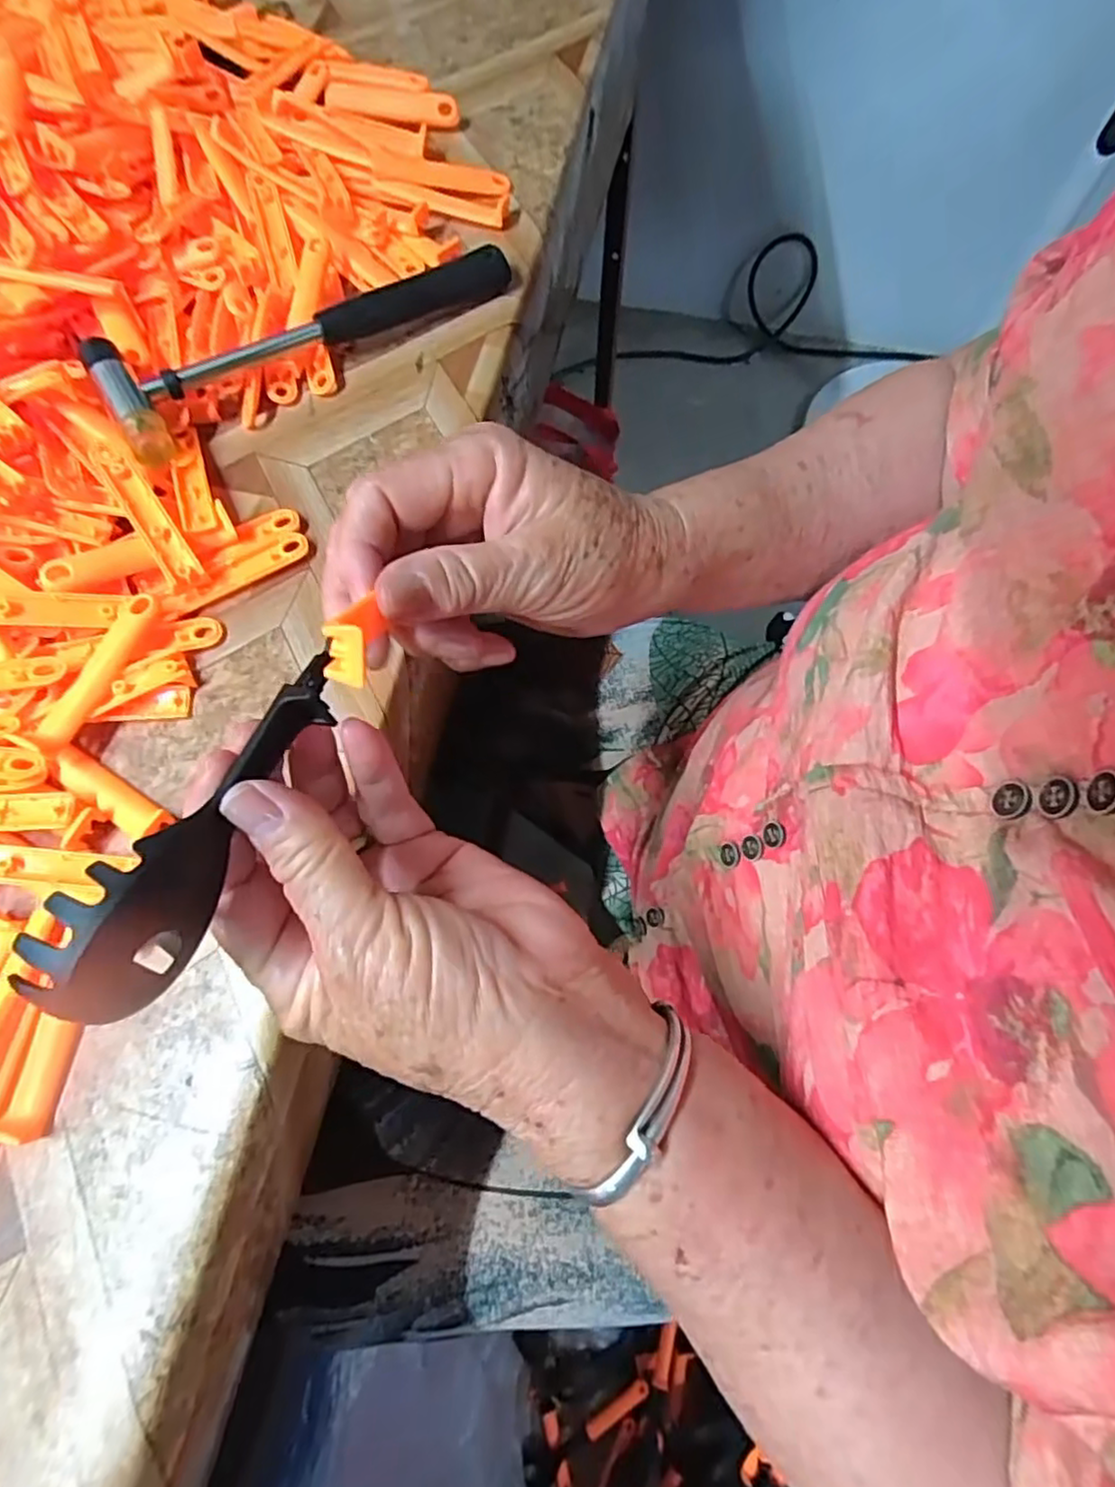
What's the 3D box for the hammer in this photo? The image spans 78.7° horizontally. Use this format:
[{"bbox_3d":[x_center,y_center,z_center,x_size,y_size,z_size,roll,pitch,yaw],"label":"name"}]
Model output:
[{"bbox_3d":[-0.117,-0.206,0.336,0.211,0.028,0.056,-33,73,-12],"label":"hammer"}]

